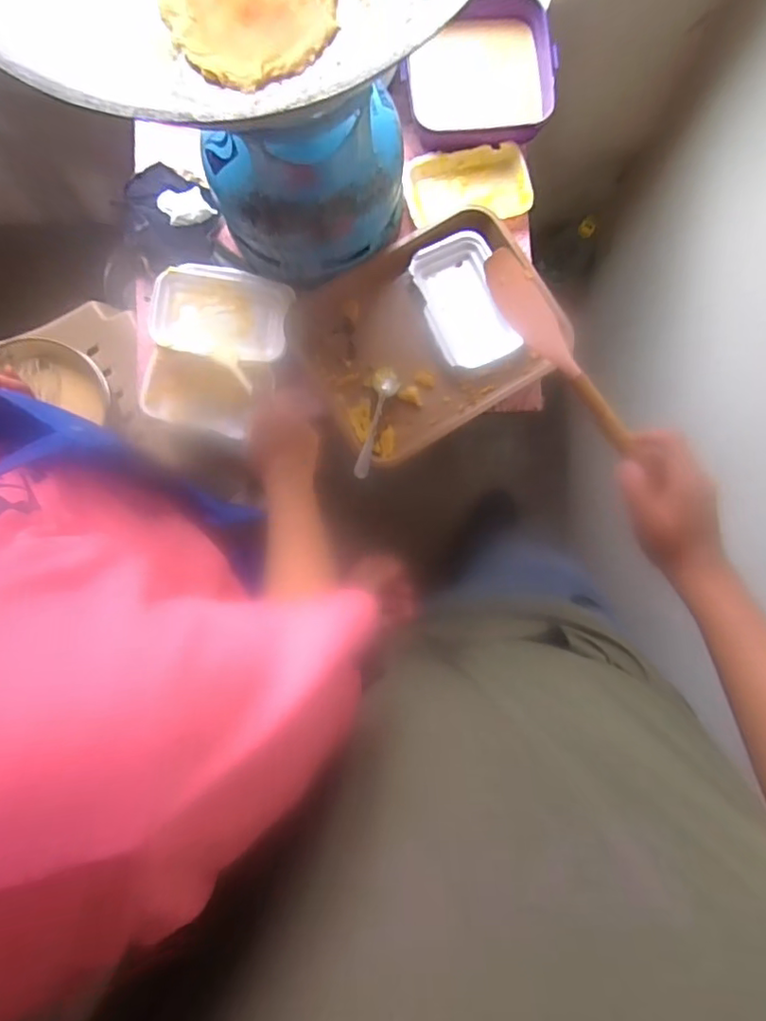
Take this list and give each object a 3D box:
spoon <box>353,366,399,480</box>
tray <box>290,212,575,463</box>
[{"bbox_3d":[-0.009,-0.134,0.795,0.037,0.023,0.199,13,64,0],"label":"spoon"},{"bbox_3d":[0.072,-0.259,0.832,0.374,0.044,0.299,-30,88,-2],"label":"tray"}]

